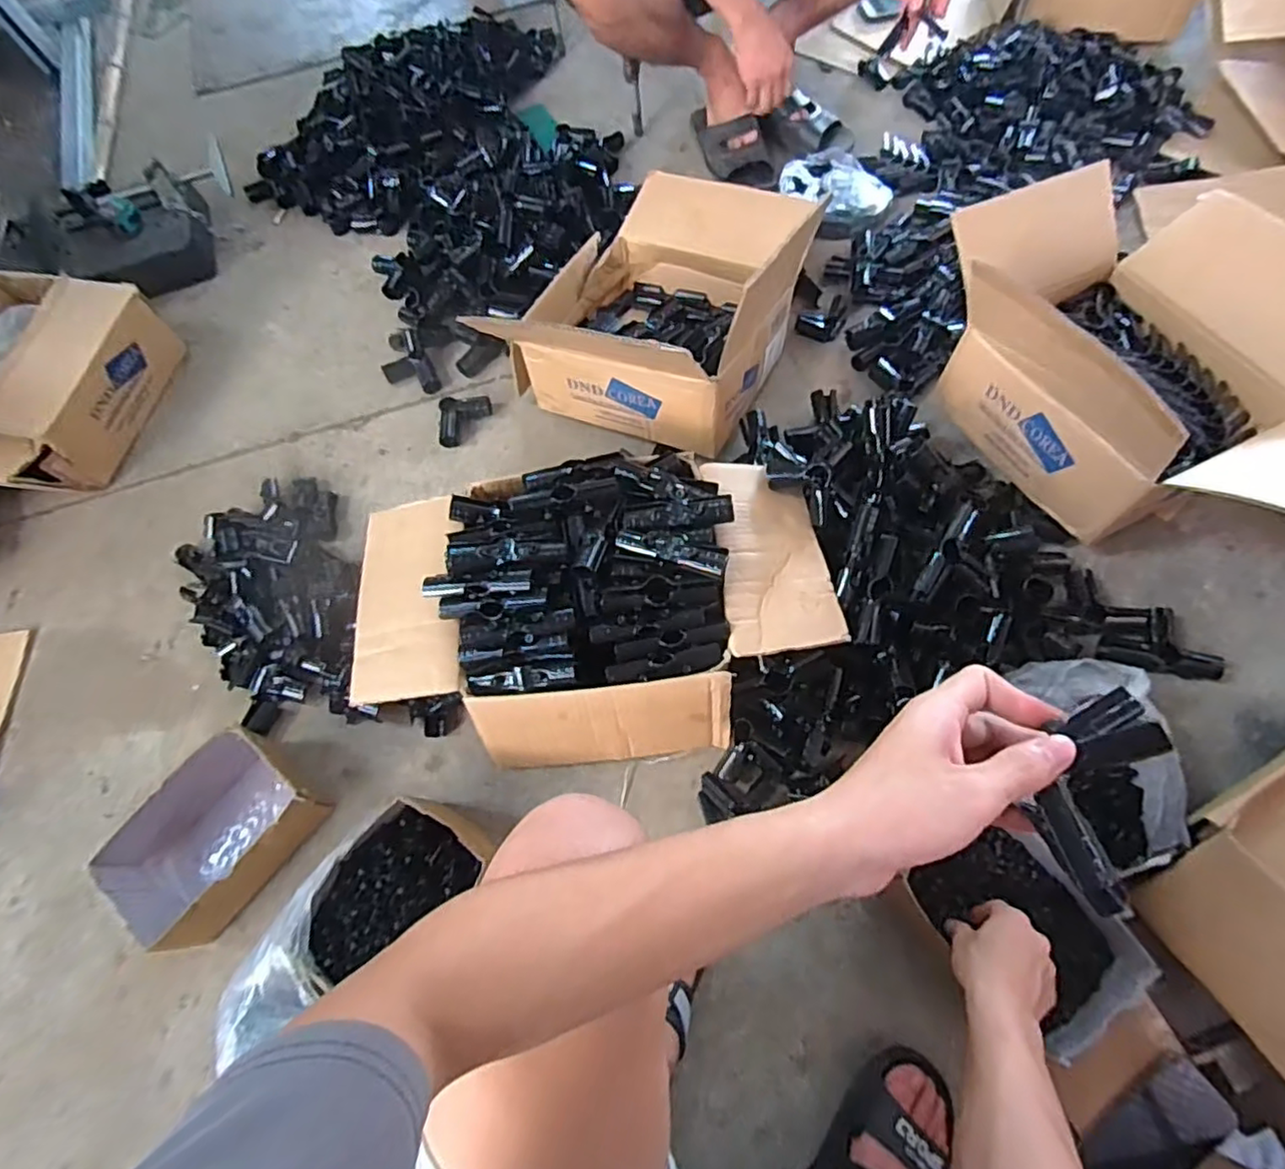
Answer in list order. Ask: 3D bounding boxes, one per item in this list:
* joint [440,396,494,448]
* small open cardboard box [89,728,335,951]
[{"bbox_3d":[-0.285,-0.267,1.046,0.087,0.033,0.072,-13,65,-1],"label":"joint"},{"bbox_3d":[-0.515,0.306,0.766,0.152,0.085,0.230,33,72,18],"label":"small open cardboard box"}]

